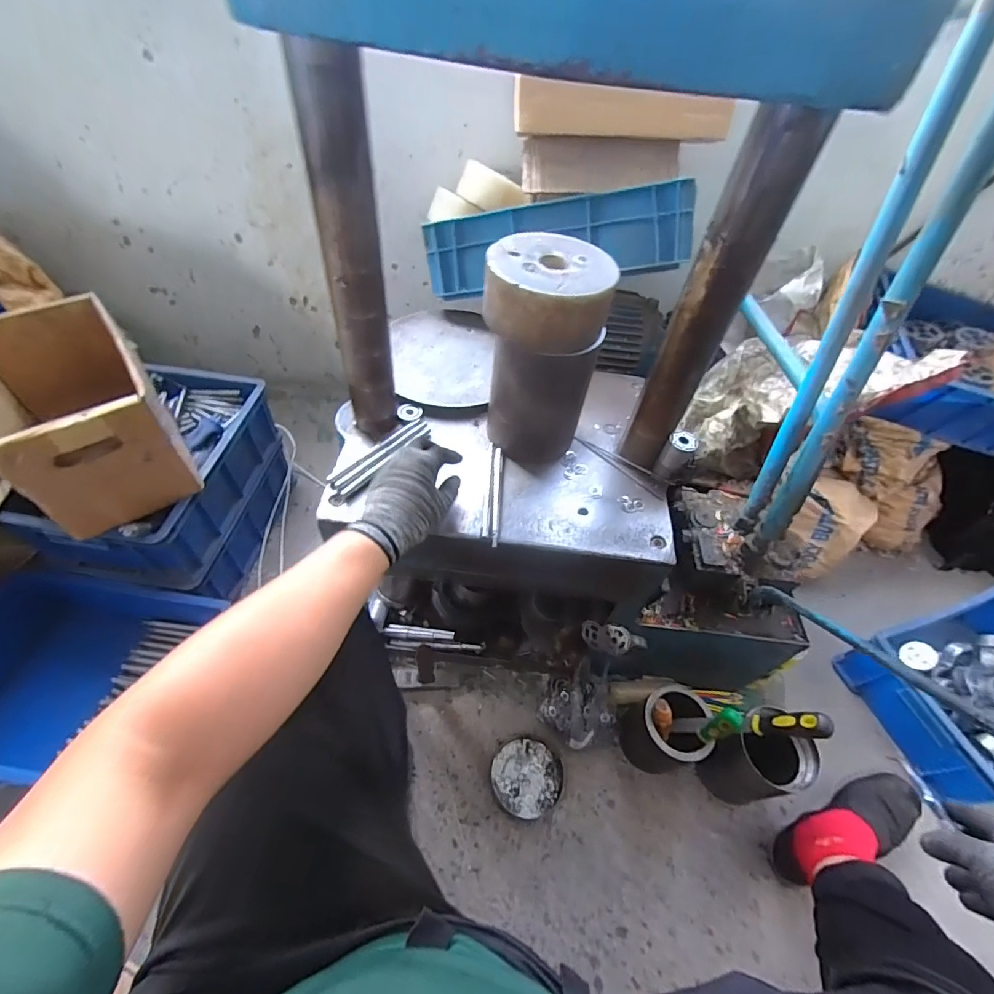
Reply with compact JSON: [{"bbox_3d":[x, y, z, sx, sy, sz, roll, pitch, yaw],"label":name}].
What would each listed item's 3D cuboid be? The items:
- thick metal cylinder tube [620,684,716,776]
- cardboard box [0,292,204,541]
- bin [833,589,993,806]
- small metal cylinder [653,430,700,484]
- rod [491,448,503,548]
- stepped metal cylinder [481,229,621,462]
[{"bbox_3d":[0.291,0.398,0.804,0.109,0.170,0.109,3,51,-4],"label":"thick metal cylinder tube"},{"bbox_3d":[-0.648,-0.131,0.741,0.206,0.198,0.317,-32,61,-27],"label":"cardboard box"},{"bbox_3d":[0.937,0.365,0.901,0.393,0.130,0.292,-14,54,-16],"label":"bin"},{"bbox_3d":[0.249,-0.056,0.654,0.042,0.062,0.038,26,54,15],"label":"small metal cylinder"},{"bbox_3d":[0.000,-0.003,0.628,0.011,0.010,0.155,5,51,-2],"label":"rod"},{"bbox_3d":[0.054,-0.185,0.622,0.142,0.244,0.141,7,51,0],"label":"stepped metal cylinder"}]

